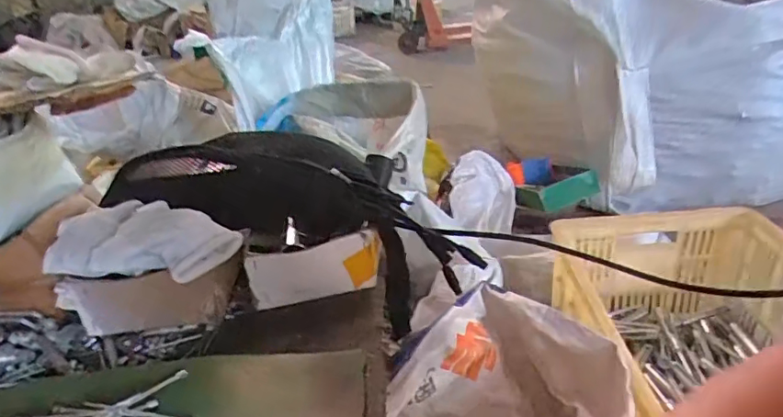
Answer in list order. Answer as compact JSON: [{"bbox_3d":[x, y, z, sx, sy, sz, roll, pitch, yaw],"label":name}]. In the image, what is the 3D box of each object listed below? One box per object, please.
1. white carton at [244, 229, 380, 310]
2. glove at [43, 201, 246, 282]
[{"bbox_3d":[-0.072,0.063,0.513,0.125,0.067,0.015,-12,27,-12],"label":"white carton"},{"bbox_3d":[-0.224,0.027,0.494,0.167,0.041,0.087,-4,27,5],"label":"glove"}]

